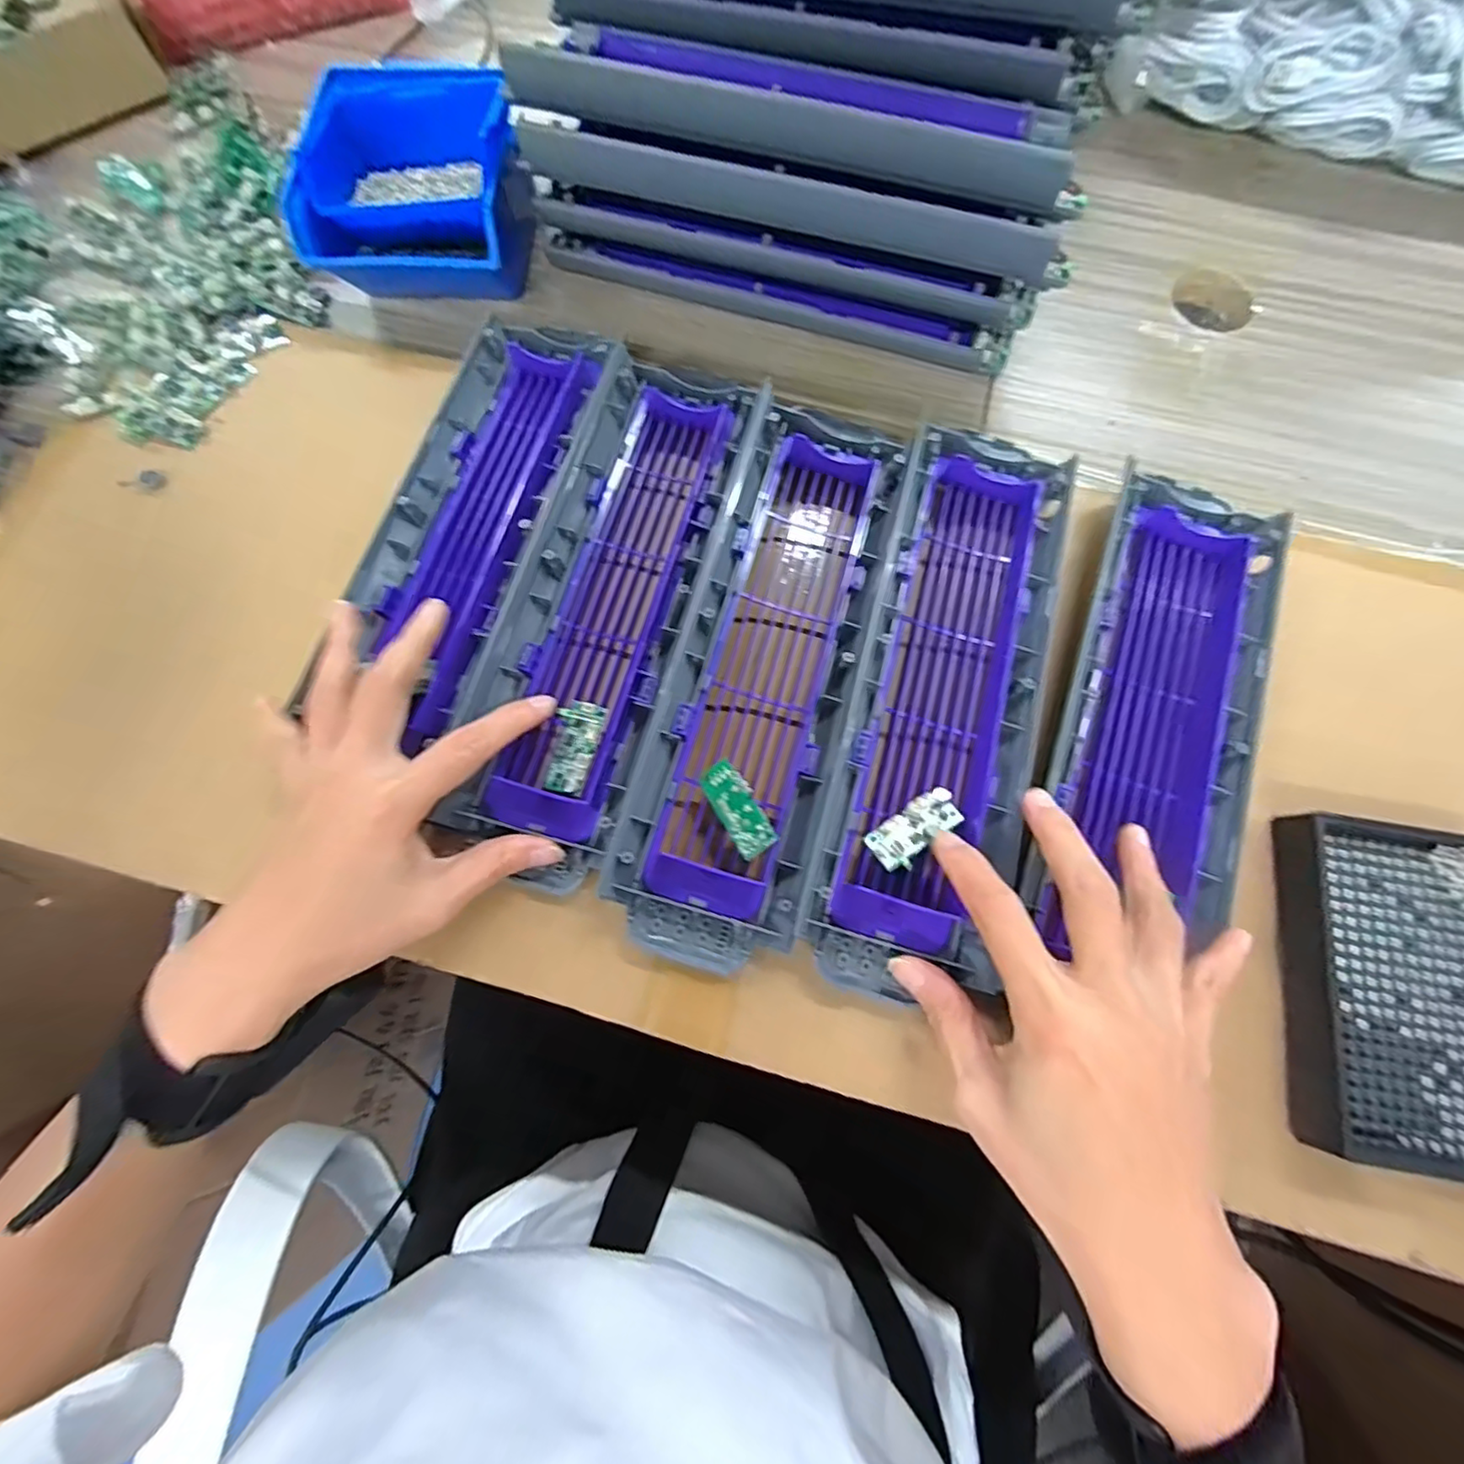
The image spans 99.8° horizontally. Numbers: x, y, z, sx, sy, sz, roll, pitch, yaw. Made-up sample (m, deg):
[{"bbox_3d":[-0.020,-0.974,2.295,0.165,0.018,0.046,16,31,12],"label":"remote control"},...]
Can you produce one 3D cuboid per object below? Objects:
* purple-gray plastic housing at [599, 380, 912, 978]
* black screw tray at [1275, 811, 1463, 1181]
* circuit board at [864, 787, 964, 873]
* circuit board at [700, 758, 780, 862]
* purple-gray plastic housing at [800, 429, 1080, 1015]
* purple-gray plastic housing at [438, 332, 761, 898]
[{"bbox_3d":[0.018,-0.038,0.296,0.085,0.035,0.286,15,74,5],"label":"purple-gray plastic housing"},{"bbox_3d":[0.287,0.108,0.260,0.095,0.025,0.133,8,73,3],"label":"black screw tray"},{"bbox_3d":[0.081,0.042,0.270,0.044,0.011,0.019,-33,78,-14],"label":"circuit board"},{"bbox_3d":[0.002,0.034,0.273,0.018,0.004,0.044,-35,68,8],"label":"circuit board"},{"bbox_3d":[0.103,-0.024,0.292,0.087,0.026,0.286,18,75,3],"label":"purple-gray plastic housing"},{"bbox_3d":[-0.059,-0.070,0.307,0.090,0.031,0.277,14,75,2],"label":"purple-gray plastic housing"}]

